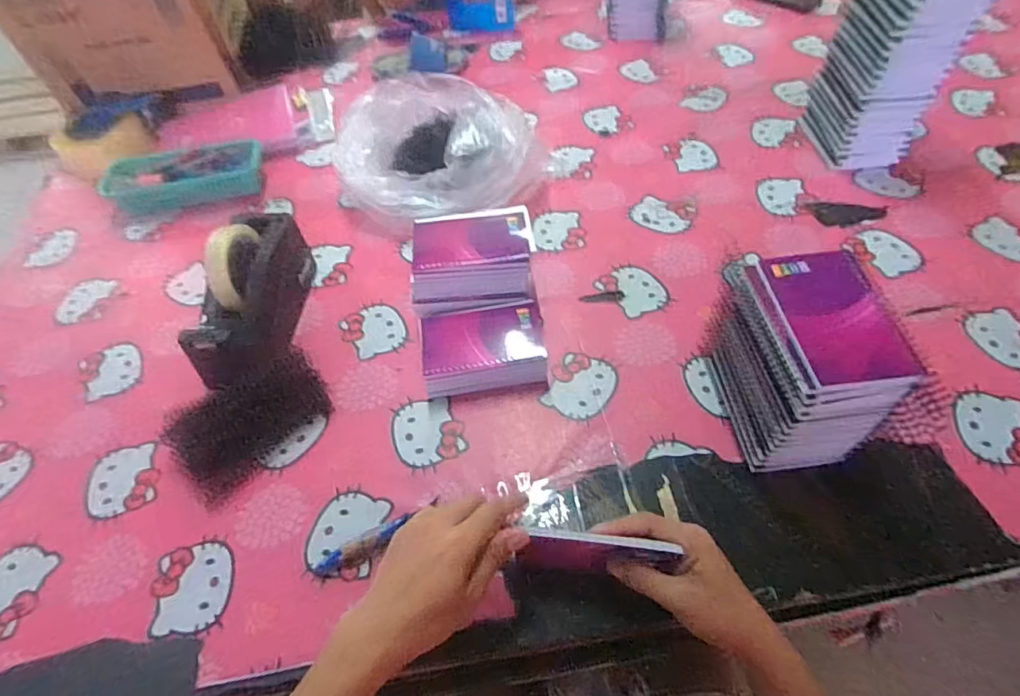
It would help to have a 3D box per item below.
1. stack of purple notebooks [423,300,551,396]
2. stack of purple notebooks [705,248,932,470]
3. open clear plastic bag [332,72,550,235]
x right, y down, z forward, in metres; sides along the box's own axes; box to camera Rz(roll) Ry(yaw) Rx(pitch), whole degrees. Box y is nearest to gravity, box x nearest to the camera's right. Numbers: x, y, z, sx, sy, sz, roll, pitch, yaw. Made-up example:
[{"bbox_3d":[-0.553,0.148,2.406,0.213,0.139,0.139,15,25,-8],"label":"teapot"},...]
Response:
[{"bbox_3d":[-0.028,0.004,0.589,0.133,0.048,0.093,-11,54,-3],"label":"stack of purple notebooks"},{"bbox_3d":[0.260,0.016,0.489,0.093,0.160,0.142,-8,54,-2],"label":"stack of purple notebooks"},{"bbox_3d":[-0.100,-0.265,0.733,0.234,0.136,0.266,-36,60,-20],"label":"open clear plastic bag"}]

